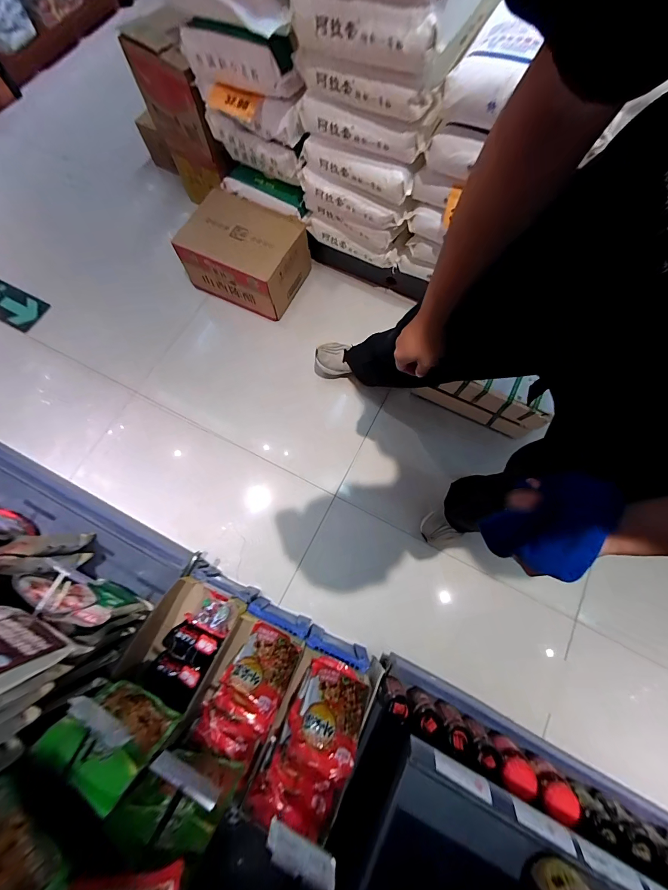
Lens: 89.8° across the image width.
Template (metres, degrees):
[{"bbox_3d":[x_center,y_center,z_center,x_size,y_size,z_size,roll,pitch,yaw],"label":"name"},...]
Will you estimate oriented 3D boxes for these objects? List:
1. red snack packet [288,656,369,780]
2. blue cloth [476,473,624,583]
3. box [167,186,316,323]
[{"bbox_3d":[-0.008,0.573,0.726,0.140,0.044,0.187,25,30,2],"label":"red snack packet"},{"bbox_3d":[0.274,0.089,0.418,0.149,0.065,0.085,-33,76,-10],"label":"blue cloth"},{"bbox_3d":[-0.314,-0.690,1.226,0.405,0.211,0.297,27,74,7],"label":"box"}]

